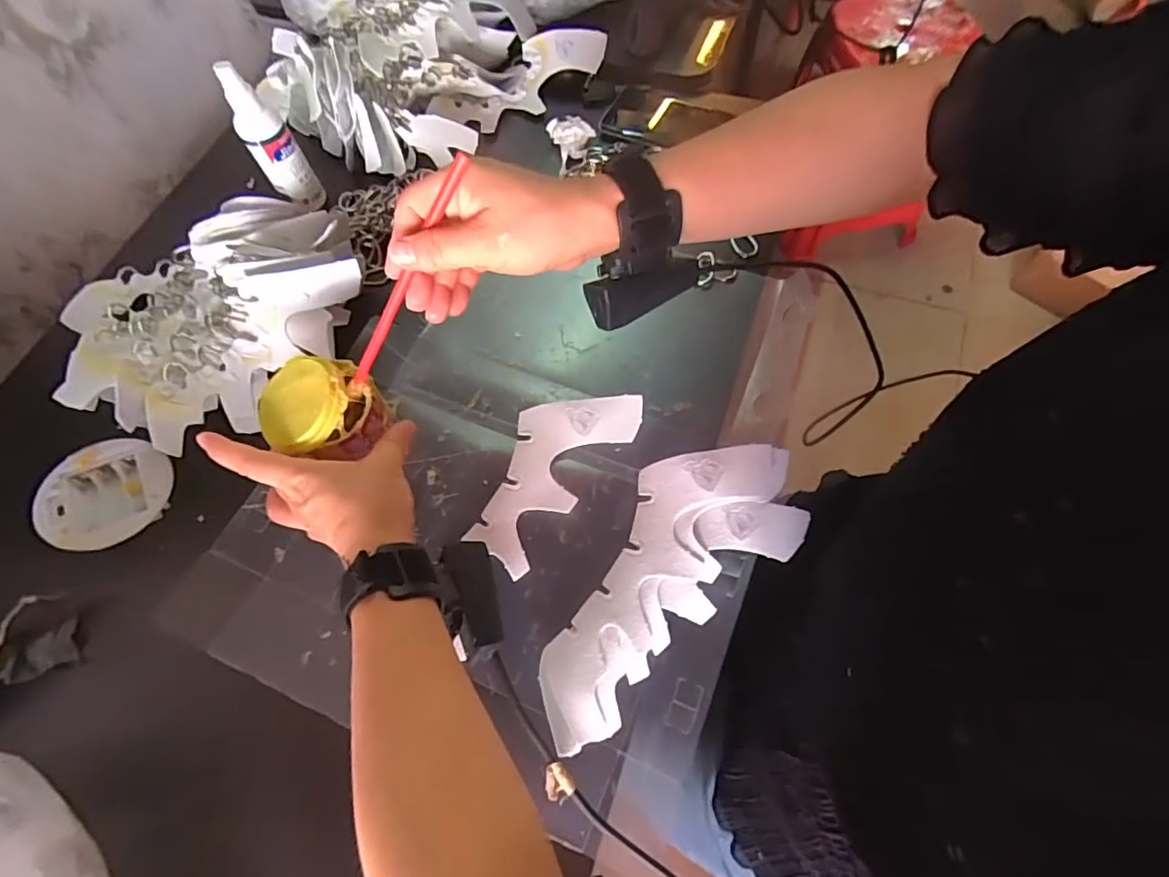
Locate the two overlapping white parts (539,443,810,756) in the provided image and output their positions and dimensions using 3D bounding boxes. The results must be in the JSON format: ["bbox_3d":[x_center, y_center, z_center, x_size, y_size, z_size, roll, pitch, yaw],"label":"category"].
[{"bbox_3d":[0.049,0.089,0.364,0.098,0.027,0.221,40,73,19],"label":"two overlapping white parts"}]

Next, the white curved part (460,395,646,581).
[{"bbox_3d":[-0.027,0.020,0.407,0.076,0.012,0.154,30,70,15],"label":"white curved part"}]

